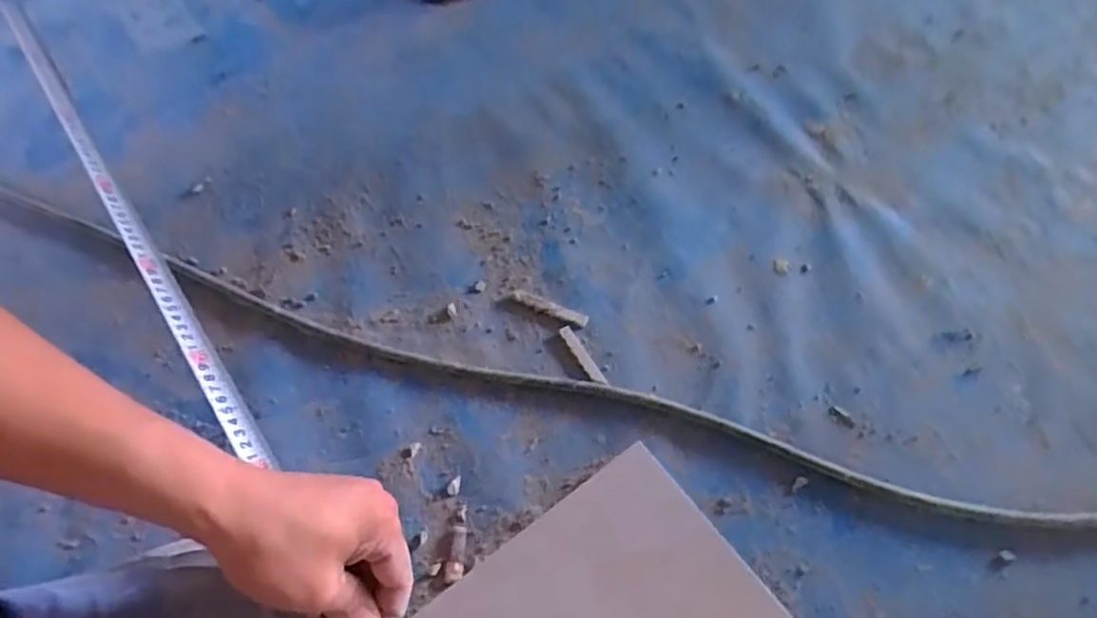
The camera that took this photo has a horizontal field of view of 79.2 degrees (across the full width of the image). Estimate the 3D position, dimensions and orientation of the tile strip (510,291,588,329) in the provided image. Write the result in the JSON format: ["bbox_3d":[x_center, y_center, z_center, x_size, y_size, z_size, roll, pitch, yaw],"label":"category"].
[{"bbox_3d":[0.000,-0.001,0.551,0.067,0.005,0.013,21,63,16],"label":"tile strip"}]

